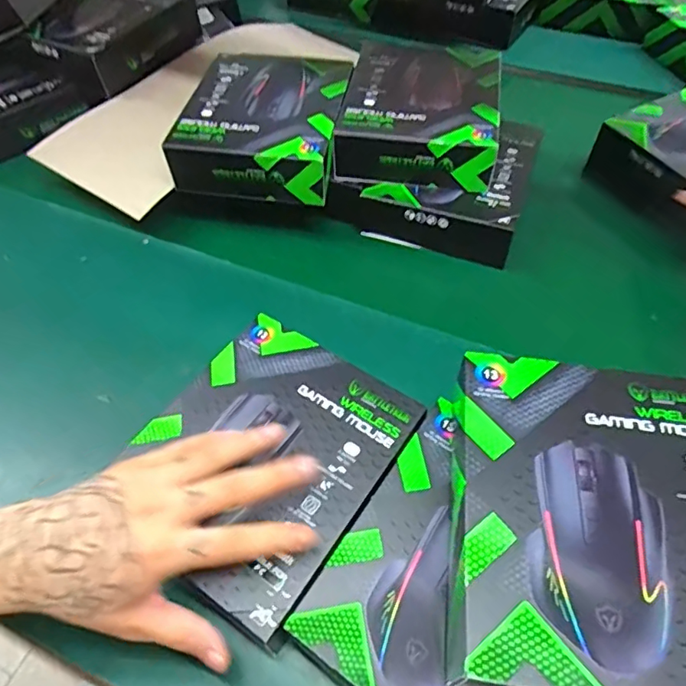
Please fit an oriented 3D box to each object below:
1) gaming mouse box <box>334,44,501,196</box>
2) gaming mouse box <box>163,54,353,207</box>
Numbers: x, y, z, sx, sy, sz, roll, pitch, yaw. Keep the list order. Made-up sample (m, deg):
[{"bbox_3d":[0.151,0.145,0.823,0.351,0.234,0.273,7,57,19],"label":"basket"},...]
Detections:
[{"bbox_3d":[0.085,-0.251,0.568,0.154,0.048,0.187,8,54,8],"label":"gaming mouse box"},{"bbox_3d":[-0.079,-0.233,0.562,0.155,0.057,0.176,8,54,7],"label":"gaming mouse box"}]

